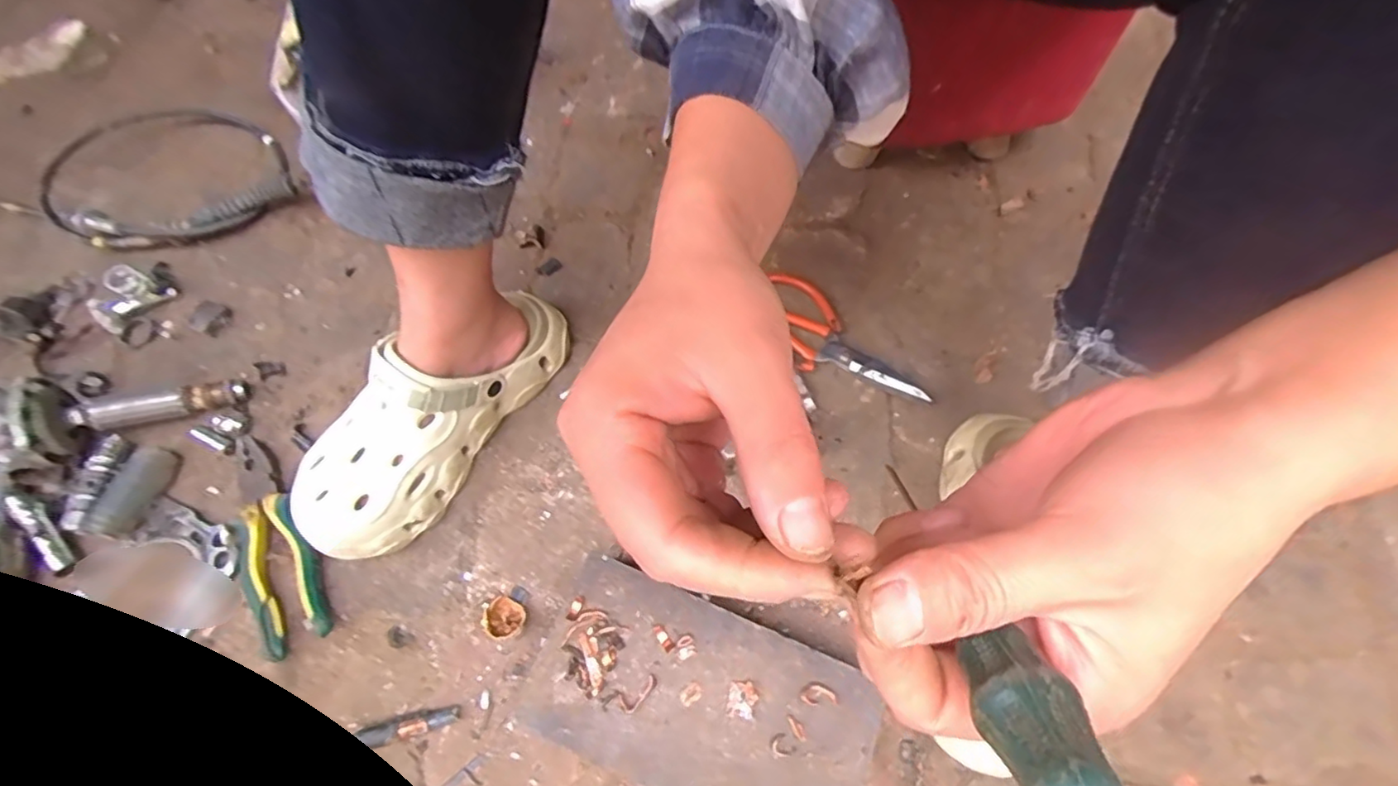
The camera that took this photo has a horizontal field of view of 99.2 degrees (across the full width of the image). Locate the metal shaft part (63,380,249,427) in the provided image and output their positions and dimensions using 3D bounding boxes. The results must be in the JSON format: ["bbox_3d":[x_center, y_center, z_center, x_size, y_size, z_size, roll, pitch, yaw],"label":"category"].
[{"bbox_3d":[-0.456,0.008,0.504,0.118,0.018,0.021,-12,62,-21],"label":"metal shaft part"}]

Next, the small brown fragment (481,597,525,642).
[{"bbox_3d":[-0.147,0.170,0.448,0.032,0.017,0.028,31,67,14],"label":"small brown fragment"}]

